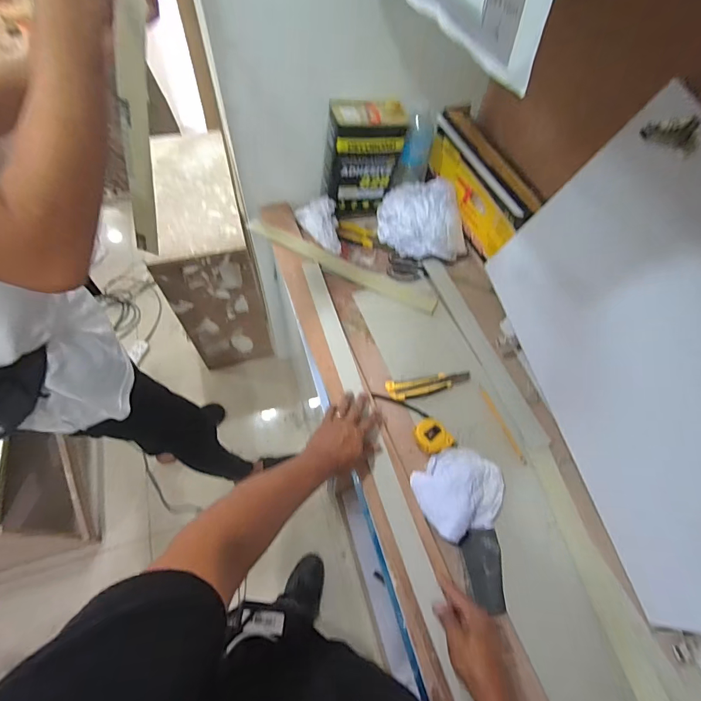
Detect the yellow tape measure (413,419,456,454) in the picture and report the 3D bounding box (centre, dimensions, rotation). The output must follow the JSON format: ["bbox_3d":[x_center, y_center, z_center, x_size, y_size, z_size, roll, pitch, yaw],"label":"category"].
[{"bbox_3d":[0.158,0.162,0.729,0.076,0.036,0.062,-11,62,-10],"label":"yellow tape measure"}]

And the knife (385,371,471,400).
[{"bbox_3d":[0.161,0.071,0.788,0.173,0.016,0.041,-8,62,-8],"label":"knife"}]

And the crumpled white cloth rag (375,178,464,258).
[{"bbox_3d":[0.176,-0.322,0.952,0.187,0.107,0.200,-15,63,-11],"label":"crumpled white cloth rag"}]

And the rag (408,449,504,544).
[{"bbox_3d":[0.198,0.248,0.686,0.166,0.052,0.141,-14,63,-11],"label":"rag"}]

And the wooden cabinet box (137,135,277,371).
[{"bbox_3d":[-0.526,-0.344,1.487,0.288,0.635,0.575,-13,62,-11],"label":"wooden cabinet box"}]

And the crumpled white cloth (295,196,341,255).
[{"bbox_3d":[-0.078,-0.310,0.932,0.098,0.064,0.156,-9,62,-8],"label":"crumpled white cloth"}]

